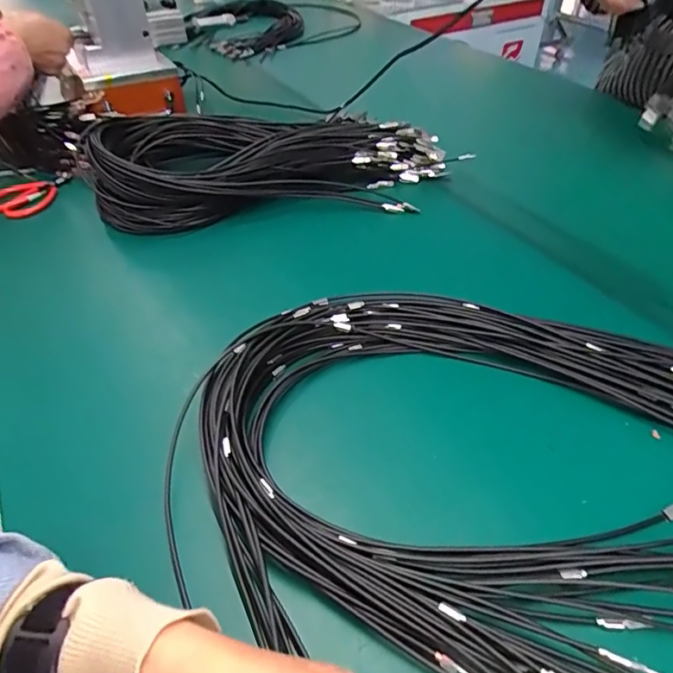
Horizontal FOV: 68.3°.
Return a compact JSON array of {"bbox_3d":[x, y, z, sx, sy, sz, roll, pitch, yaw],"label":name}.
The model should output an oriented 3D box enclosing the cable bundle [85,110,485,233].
[{"bbox_3d":[-0.079,-0.247,0.719,0.530,0.097,0.195,-9,44,-9],"label":"cable bundle"}]

